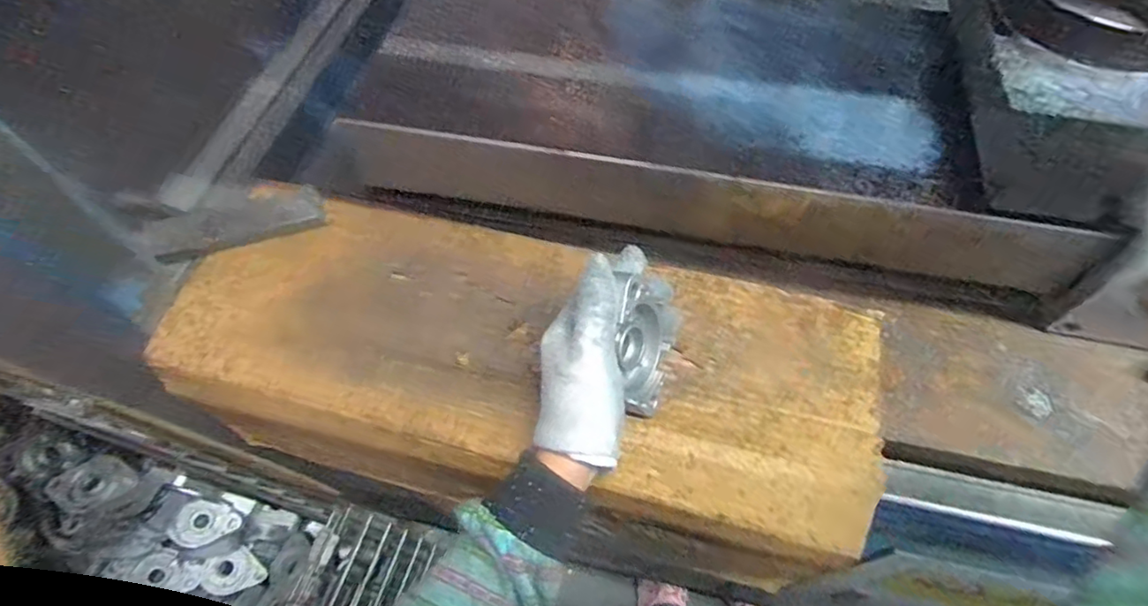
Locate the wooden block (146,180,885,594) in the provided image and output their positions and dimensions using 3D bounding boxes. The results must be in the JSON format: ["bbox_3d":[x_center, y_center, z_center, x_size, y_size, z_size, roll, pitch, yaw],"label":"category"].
[{"bbox_3d":[-0.045,0.045,0.455,0.515,0.075,0.182,13,61,9],"label":"wooden block"}]

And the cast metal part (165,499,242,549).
[{"bbox_3d":[-0.478,0.288,0.756,0.074,0.034,0.058,9,60,7],"label":"cast metal part"}]

